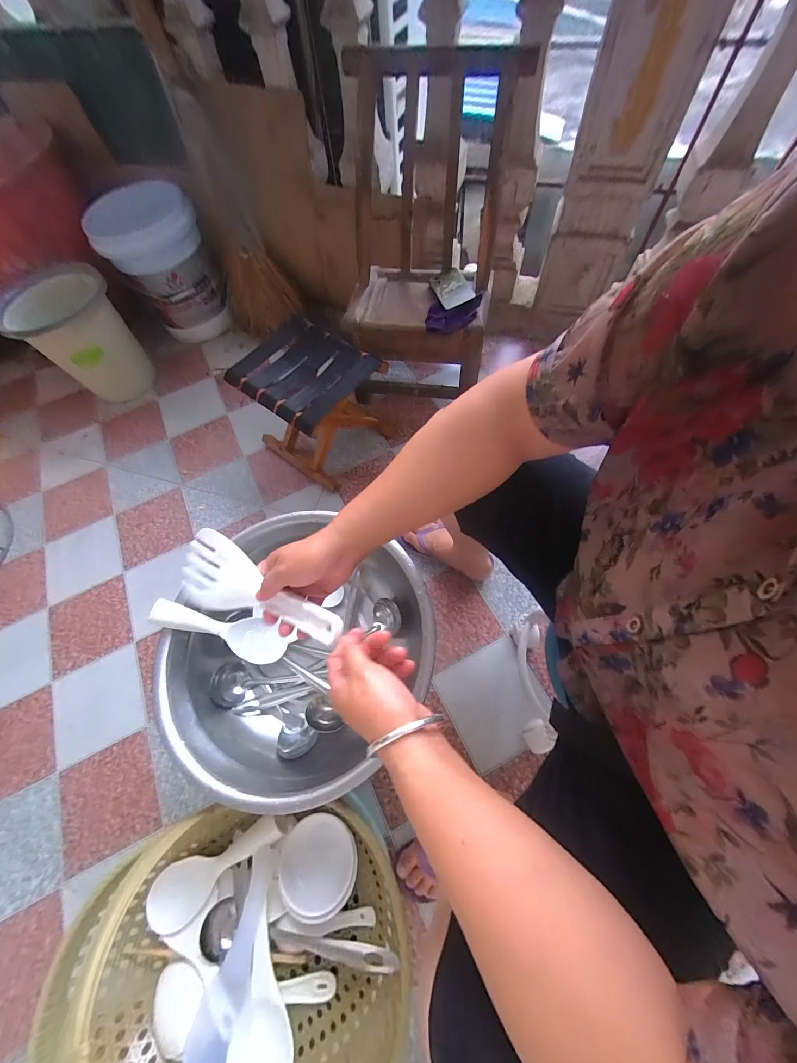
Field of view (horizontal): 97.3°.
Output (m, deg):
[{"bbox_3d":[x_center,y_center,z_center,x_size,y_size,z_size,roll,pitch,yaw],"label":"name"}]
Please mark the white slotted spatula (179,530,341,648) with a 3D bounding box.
[{"bbox_3d":[-0.166,0.067,0.403,0.244,0.034,0.080,17,66,23],"label":"white slotted spatula"}]

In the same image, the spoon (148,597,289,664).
[{"bbox_3d":[-0.262,0.148,0.523,0.188,0.018,0.059,26,64,-22],"label":"spoon"}]

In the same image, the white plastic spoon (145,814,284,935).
[{"bbox_3d":[-0.246,0.456,0.470,0.190,0.023,0.064,-26,66,-7],"label":"white plastic spoon"}]

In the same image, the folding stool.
[{"bbox_3d":[-0.223,-0.329,0.905,0.295,0.255,0.246,35,73,18],"label":"folding stool"}]

